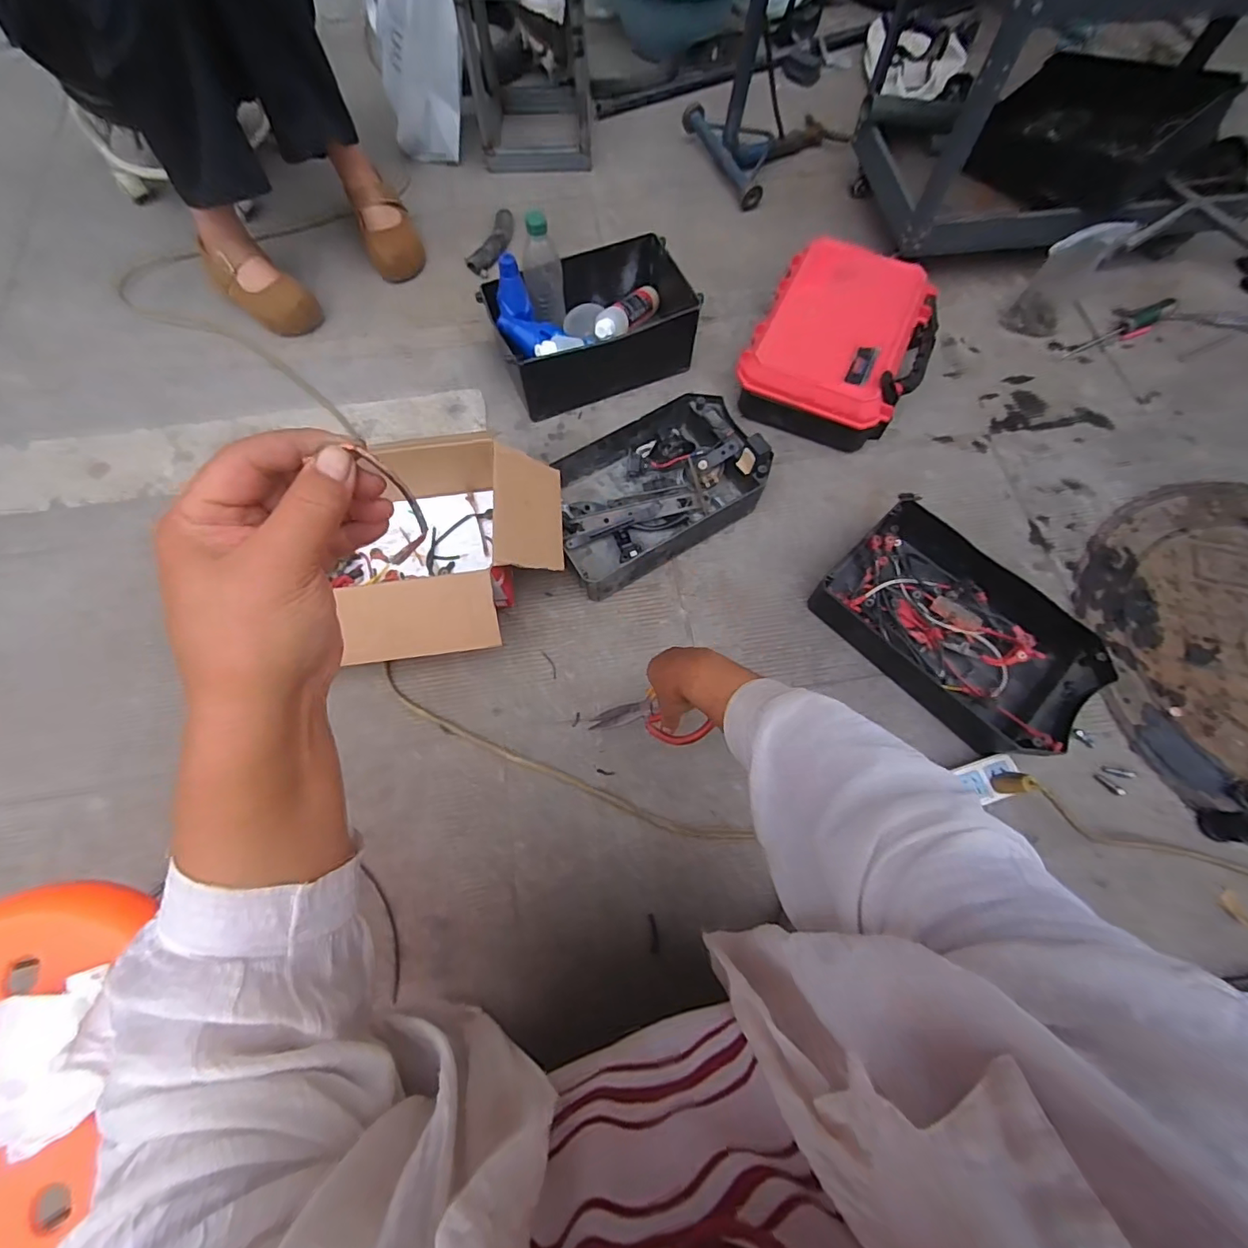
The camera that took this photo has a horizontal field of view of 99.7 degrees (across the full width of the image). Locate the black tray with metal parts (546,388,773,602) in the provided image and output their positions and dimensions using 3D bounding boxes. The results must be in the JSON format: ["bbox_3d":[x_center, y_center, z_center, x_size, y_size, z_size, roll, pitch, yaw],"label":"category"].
[{"bbox_3d":[0.041,-0.217,0.839,0.347,0.071,0.224,-32,73,-11],"label":"black tray with metal parts"}]

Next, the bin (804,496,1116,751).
[{"bbox_3d":[0.477,0.011,0.771,0.359,0.094,0.221,43,75,14],"label":"bin"}]

